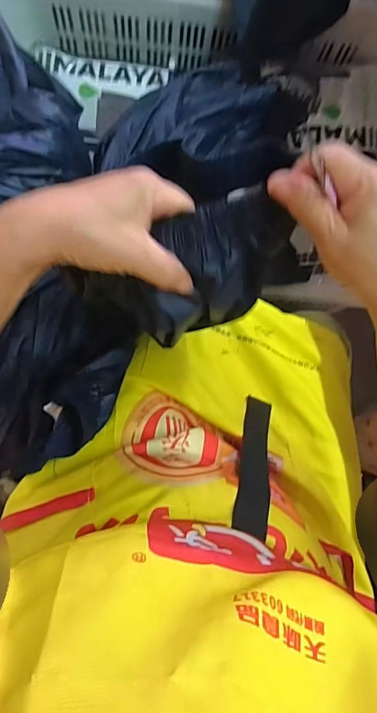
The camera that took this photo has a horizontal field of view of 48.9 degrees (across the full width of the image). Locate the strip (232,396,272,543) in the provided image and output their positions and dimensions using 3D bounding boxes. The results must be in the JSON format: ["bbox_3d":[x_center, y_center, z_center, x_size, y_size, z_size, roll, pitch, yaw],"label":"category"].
[{"bbox_3d":[0.070,0.106,0.434,0.033,0.188,0.014,22,120,-1],"label":"strip"}]

